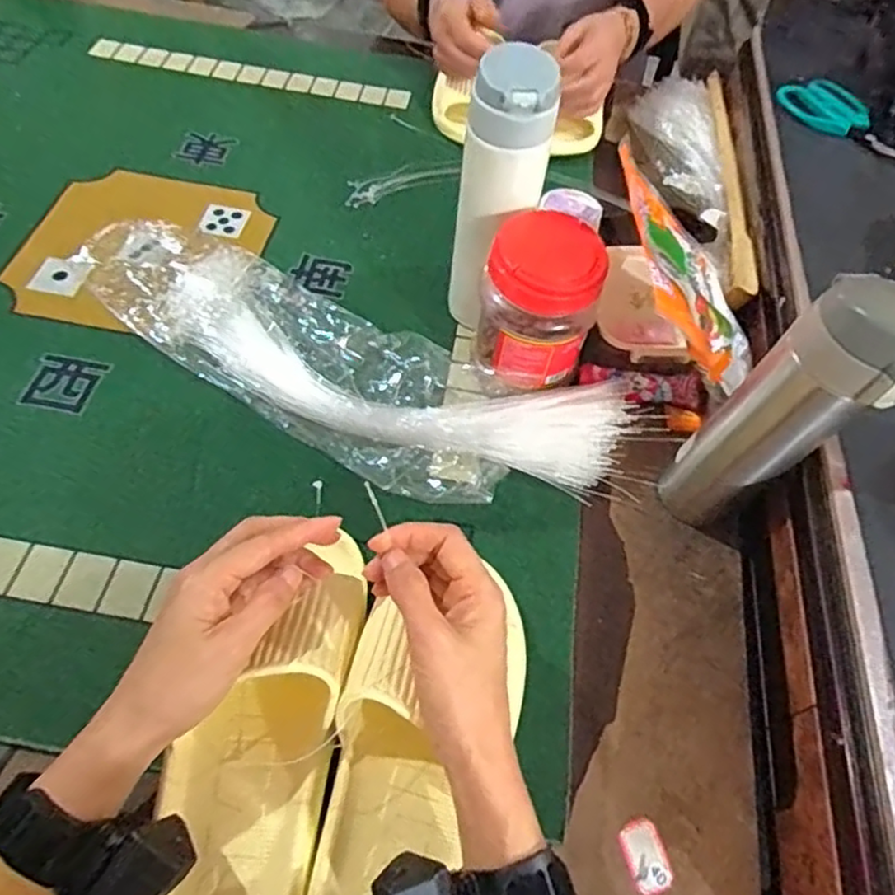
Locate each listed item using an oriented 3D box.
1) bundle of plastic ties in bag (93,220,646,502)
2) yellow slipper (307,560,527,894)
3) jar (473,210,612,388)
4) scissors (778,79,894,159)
[{"bbox_3d":[-0.100,-0.069,0.559,0.499,0.053,0.149,22,57,10],"label":"bundle of plastic ties in bag"},{"bbox_3d":[-0.022,0.203,0.379,0.104,0.071,0.202,13,66,5],"label":"yellow slipper"},{"bbox_3d":[0.072,-0.121,0.525,0.088,0.126,0.096,2,56,-3],"label":"jar"},{"bbox_3d":[0.401,-0.327,0.667,0.077,0.010,0.143,-20,60,-16],"label":"scissors"}]

